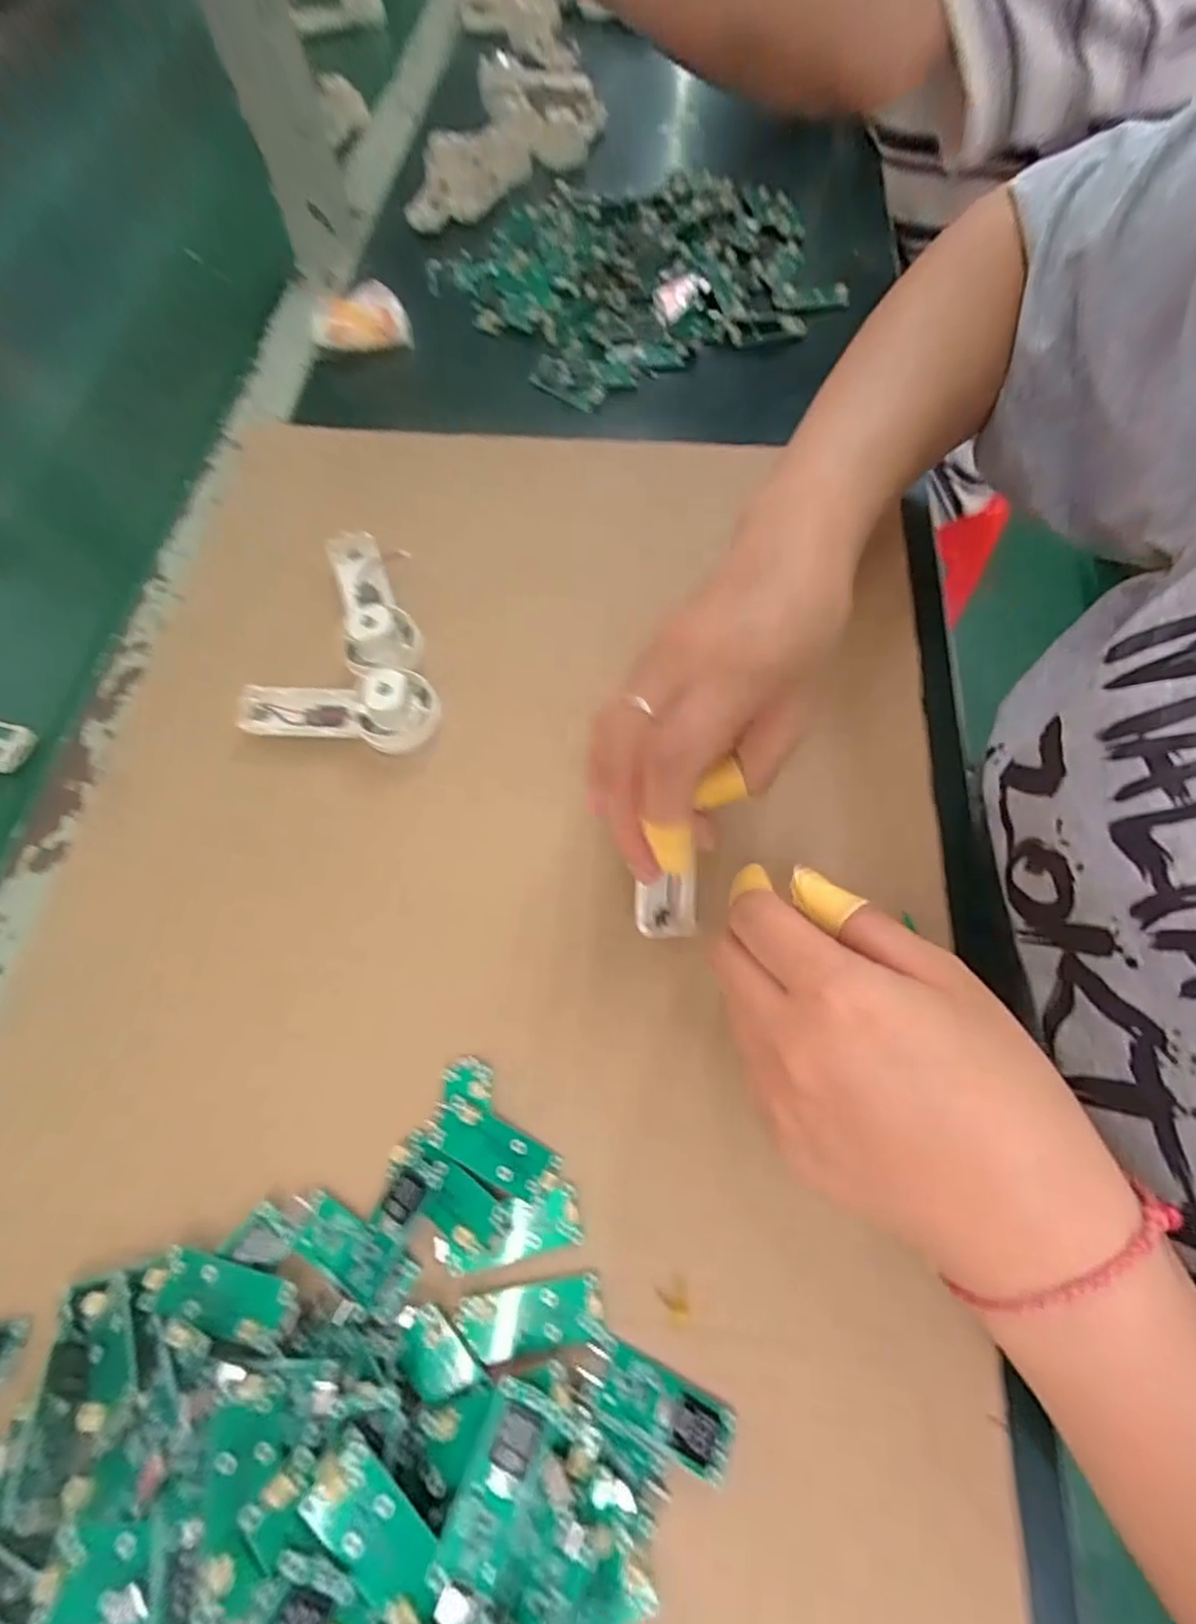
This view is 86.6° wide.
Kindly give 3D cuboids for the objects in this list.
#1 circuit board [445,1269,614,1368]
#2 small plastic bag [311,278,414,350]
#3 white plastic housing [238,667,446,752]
[{"bbox_3d":[-0.024,0.176,0.220,0.052,0.004,0.022,-8,67,-2],"label":"circuit board"},{"bbox_3d":[-0.165,-0.342,0.439,0.064,0.016,0.045,-17,68,-6],"label":"small plastic bag"},{"bbox_3d":[-0.125,-0.052,0.307,0.095,0.035,0.036,6,68,4],"label":"white plastic housing"}]

